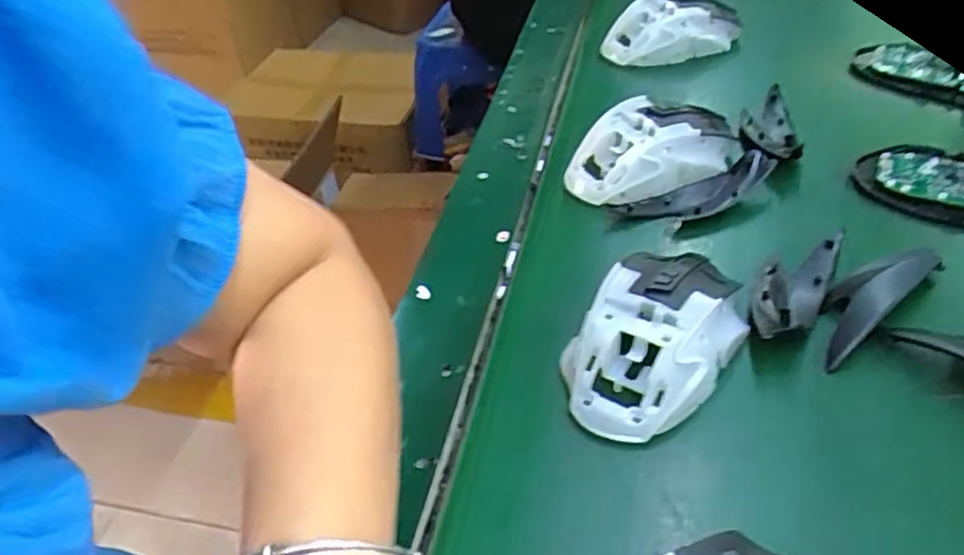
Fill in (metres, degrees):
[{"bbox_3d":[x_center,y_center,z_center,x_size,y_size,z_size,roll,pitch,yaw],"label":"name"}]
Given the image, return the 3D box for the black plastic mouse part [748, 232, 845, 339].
[{"bbox_3d":[0.157,0.002,0.356,0.031,0.014,0.091,22,50,26],"label":"black plastic mouse part"}]

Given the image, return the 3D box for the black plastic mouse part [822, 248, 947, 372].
[{"bbox_3d":[0.188,0.009,0.347,0.084,0.016,0.027,-29,48,-23],"label":"black plastic mouse part"}]

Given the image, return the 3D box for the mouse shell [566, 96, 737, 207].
[{"bbox_3d":[0.106,-0.083,0.448,0.110,0.035,0.065,-15,44,-10],"label":"mouse shell"}]

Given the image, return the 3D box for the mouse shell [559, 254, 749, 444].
[{"bbox_3d":[0.081,0.025,0.331,0.063,0.032,0.101,31,54,33],"label":"mouse shell"}]

